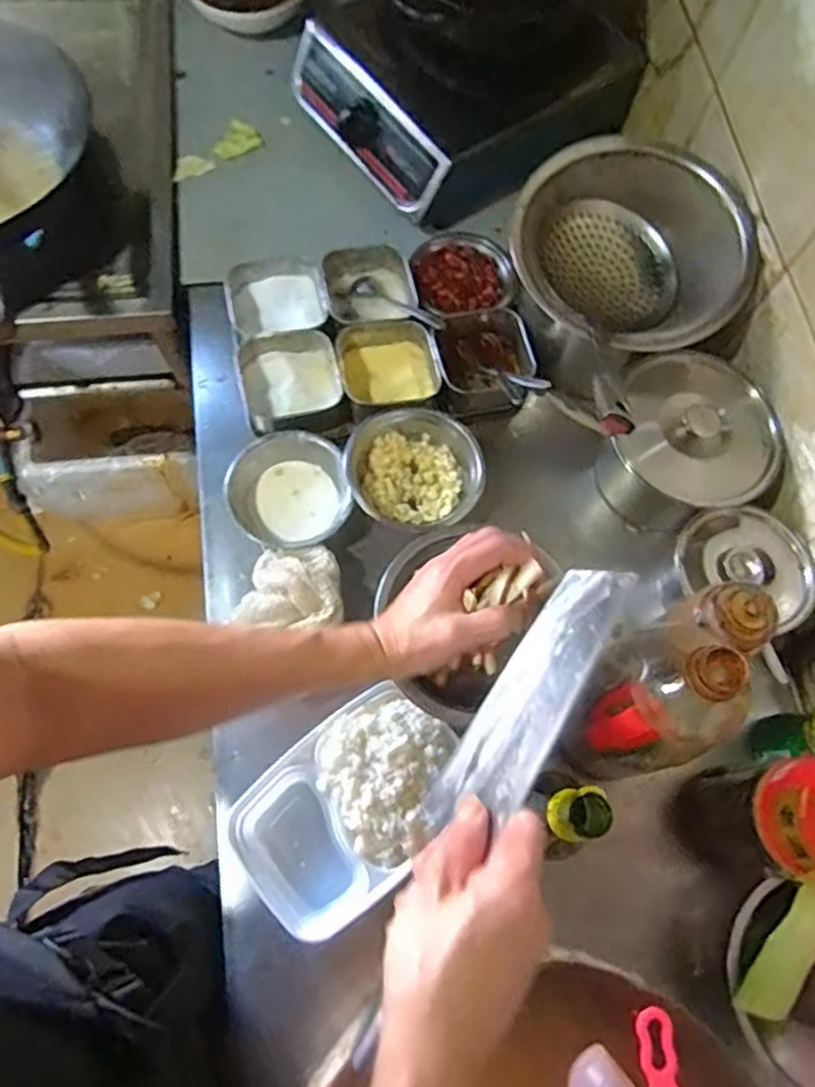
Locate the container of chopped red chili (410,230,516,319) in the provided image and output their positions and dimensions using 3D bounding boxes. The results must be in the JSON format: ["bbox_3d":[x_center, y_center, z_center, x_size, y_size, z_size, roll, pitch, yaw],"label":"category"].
[{"bbox_3d":[0.060,-0.320,0.842,0.116,0.046,0.119,-13,71,-8],"label":"container of chopped red chili"}]

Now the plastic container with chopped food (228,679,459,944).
[{"bbox_3d":[-0.049,0.236,0.640,0.205,0.042,0.143,-40,76,-16],"label":"plastic container with chopped food"}]

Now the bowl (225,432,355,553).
[{"bbox_3d":[-0.128,-0.054,0.761,0.123,0.051,0.131,1,69,-3],"label":"bowl"}]

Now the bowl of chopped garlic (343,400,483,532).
[{"bbox_3d":[0.005,-0.080,0.748,0.130,0.058,0.132,-22,72,-11],"label":"bowl of chopped garlic"}]

